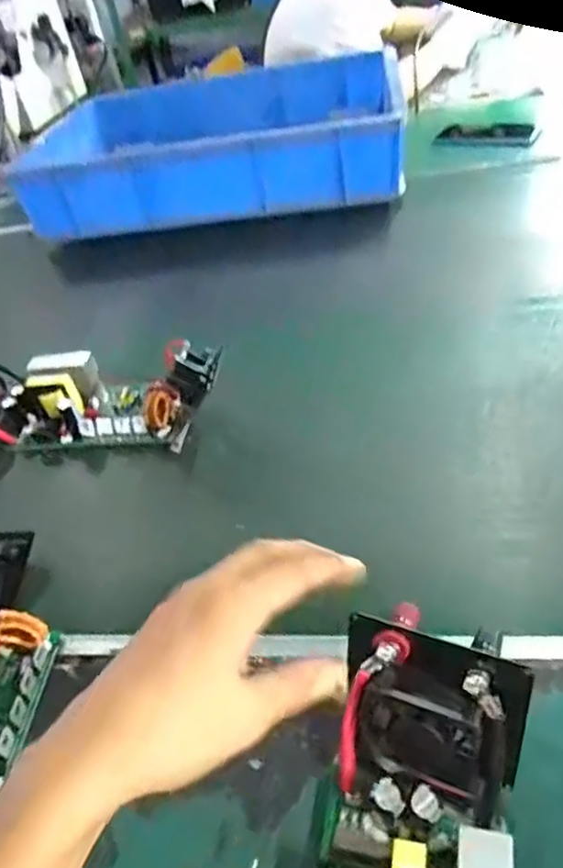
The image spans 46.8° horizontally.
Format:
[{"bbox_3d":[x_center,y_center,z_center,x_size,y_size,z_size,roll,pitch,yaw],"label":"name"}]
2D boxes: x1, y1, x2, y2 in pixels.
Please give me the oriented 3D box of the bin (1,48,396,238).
[{"bbox_3d":[-0.105,-0.467,1.029,0.567,0.106,0.391,-5,42,3],"label":"bin"}]

